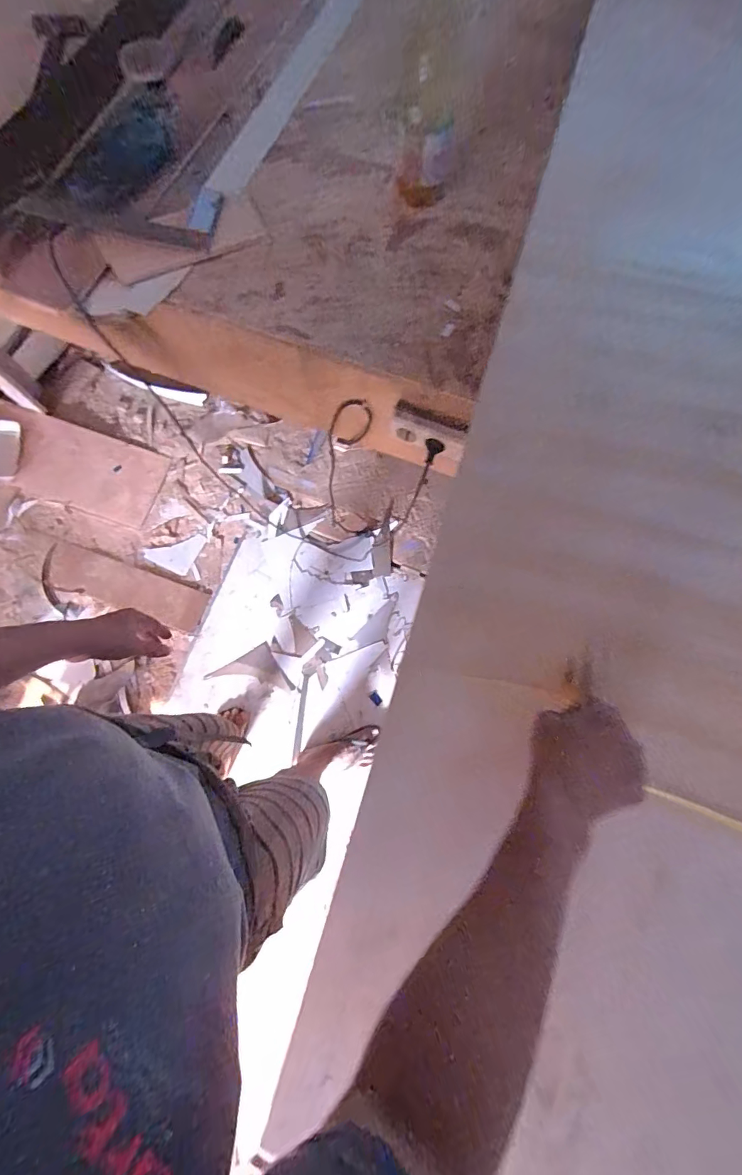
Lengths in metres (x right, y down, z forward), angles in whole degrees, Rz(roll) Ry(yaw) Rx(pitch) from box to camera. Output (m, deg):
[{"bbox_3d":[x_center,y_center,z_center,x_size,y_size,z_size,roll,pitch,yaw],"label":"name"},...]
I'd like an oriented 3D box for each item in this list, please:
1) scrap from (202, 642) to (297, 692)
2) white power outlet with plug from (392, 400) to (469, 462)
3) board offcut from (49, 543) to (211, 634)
[{"bbox_3d":[-0.373,0.291,1.376,0.207,0.008,0.166,-29,80,-8],"label":"scrap"},{"bbox_3d":[0.097,-0.263,0.745,0.130,0.050,0.051,23,78,5],"label":"white power outlet with plug"},{"bbox_3d":[-0.790,0.002,1.449,0.524,0.018,0.143,18,72,1],"label":"board offcut"}]

